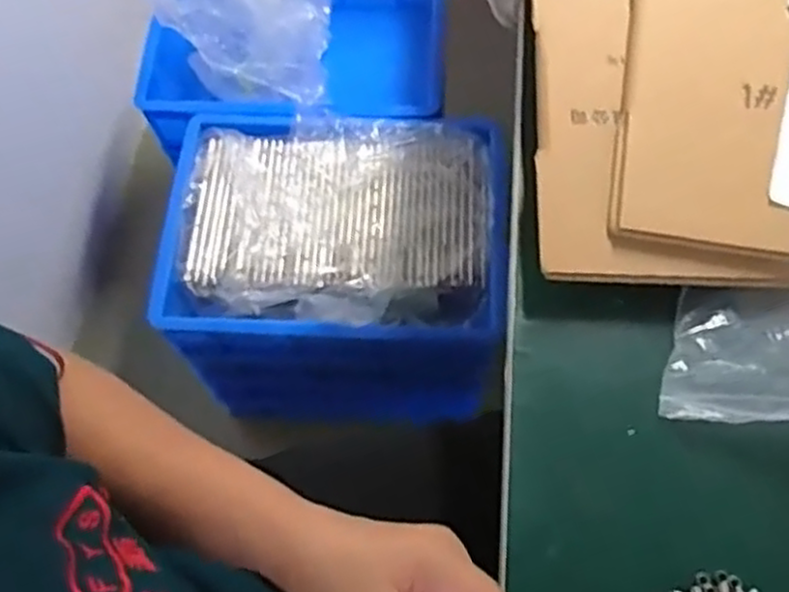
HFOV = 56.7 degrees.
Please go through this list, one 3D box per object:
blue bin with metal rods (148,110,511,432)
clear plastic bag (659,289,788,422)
[{"bbox_3d":[-0.080,-0.046,0.971,0.409,0.217,0.352,-2,66,0],"label":"blue bin with metal rods"},{"bbox_3d":[0.235,0.029,0.438,0.135,0.050,0.087,0,66,1],"label":"clear plastic bag"}]

